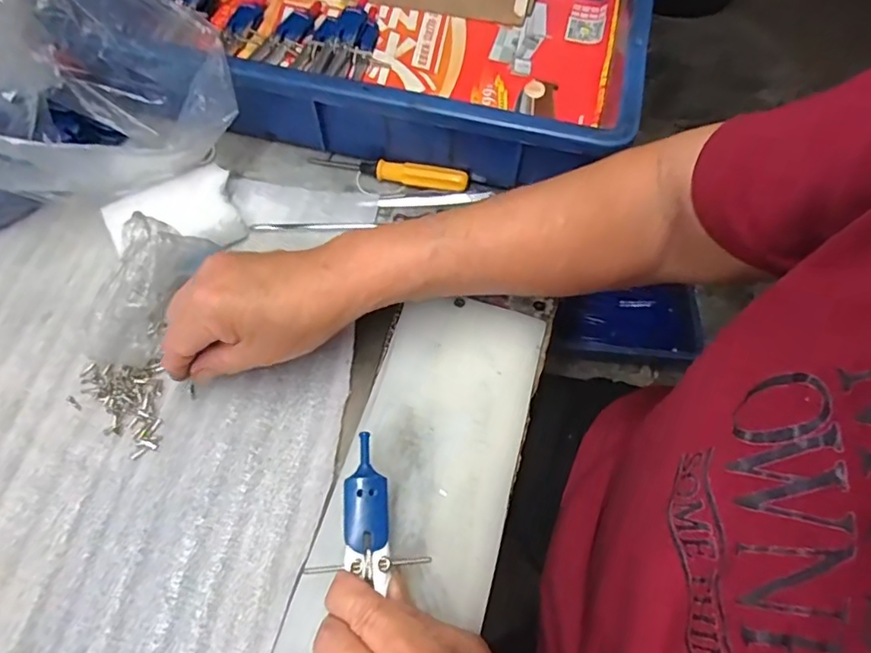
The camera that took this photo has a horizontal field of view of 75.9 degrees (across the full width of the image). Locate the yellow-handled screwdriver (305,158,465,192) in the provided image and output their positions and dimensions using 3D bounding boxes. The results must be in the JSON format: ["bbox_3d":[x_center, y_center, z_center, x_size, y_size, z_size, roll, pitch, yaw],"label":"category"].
[{"bbox_3d":[-0.036,-0.119,0.418,0.122,0.016,0.014,16,61,7],"label":"yellow-handled screwdriver"}]

